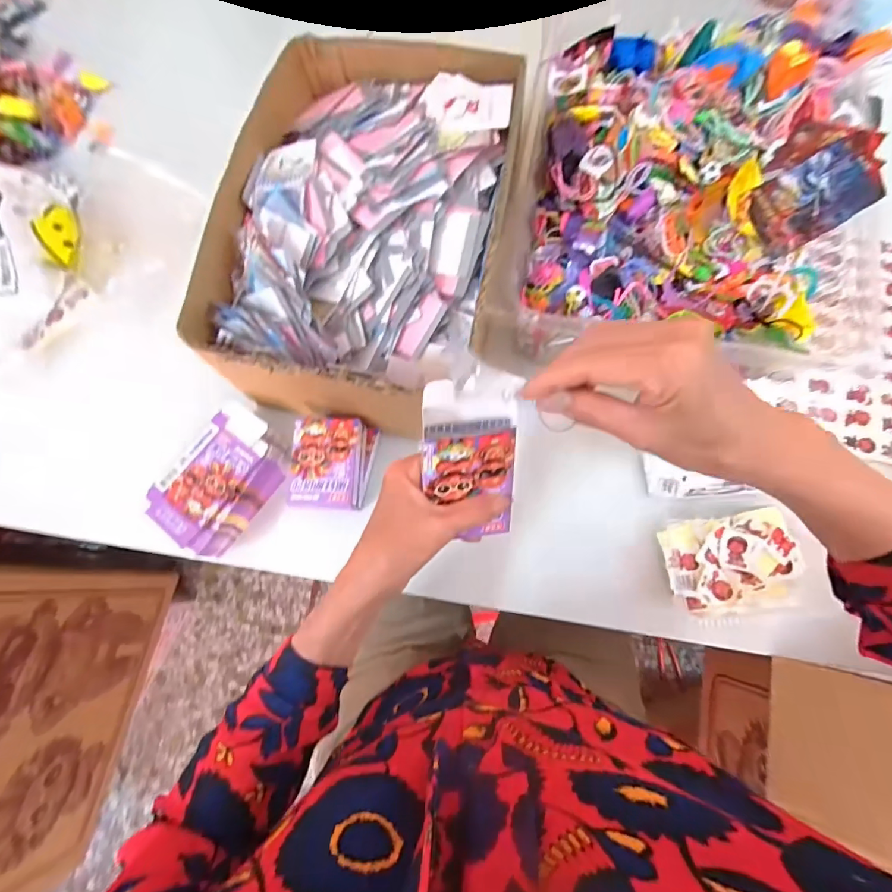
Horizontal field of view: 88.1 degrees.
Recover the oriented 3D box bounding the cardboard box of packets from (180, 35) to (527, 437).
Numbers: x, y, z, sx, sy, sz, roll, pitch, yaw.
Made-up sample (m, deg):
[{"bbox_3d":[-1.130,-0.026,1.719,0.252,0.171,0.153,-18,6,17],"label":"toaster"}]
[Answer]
[{"bbox_3d":[-0.076,-0.233,0.514,0.275,0.147,0.419,9,74,4],"label":"cardboard box of packets"}]

